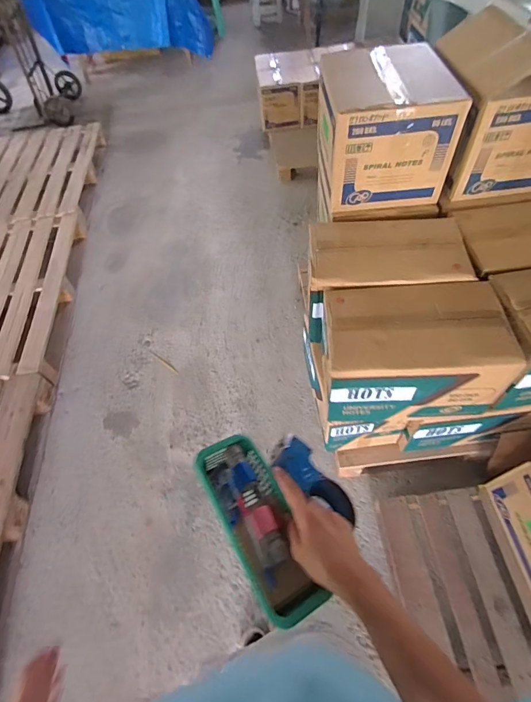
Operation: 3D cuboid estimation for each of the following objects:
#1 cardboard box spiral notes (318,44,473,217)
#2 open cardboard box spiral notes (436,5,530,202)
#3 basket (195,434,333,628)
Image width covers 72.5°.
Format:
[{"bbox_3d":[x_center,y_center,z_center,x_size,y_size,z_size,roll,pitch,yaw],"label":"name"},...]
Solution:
[{"bbox_3d":[0.386,-0.732,1.215,0.357,0.363,0.411,-3,56,3],"label":"cardboard box spiral notes"},{"bbox_3d":[0.767,-0.786,1.181,0.381,0.399,0.387,-4,56,2],"label":"open cardboard box spiral notes"},{"bbox_3d":[-0.012,0.230,0.487,0.090,0.060,0.234,-23,52,-12],"label":"basket"}]

